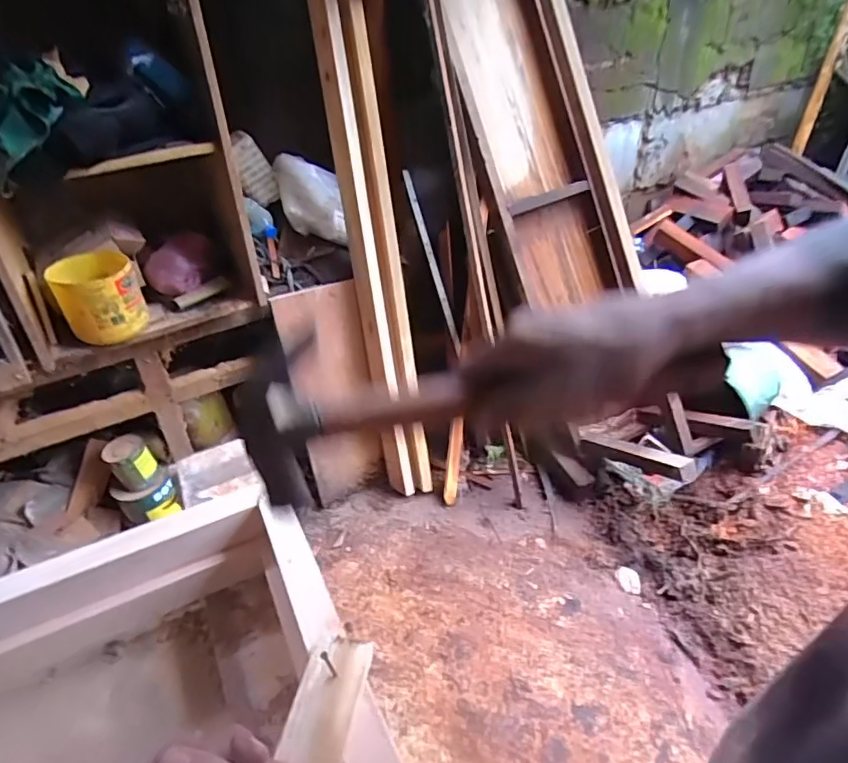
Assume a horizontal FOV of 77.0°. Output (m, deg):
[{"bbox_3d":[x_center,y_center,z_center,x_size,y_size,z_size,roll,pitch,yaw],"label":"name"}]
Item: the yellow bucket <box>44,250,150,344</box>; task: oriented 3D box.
[{"bbox_3d":[-0.736,-0.188,1.220,0.169,0.165,0.148,-26,40,-28],"label":"yellow bucket"}]

